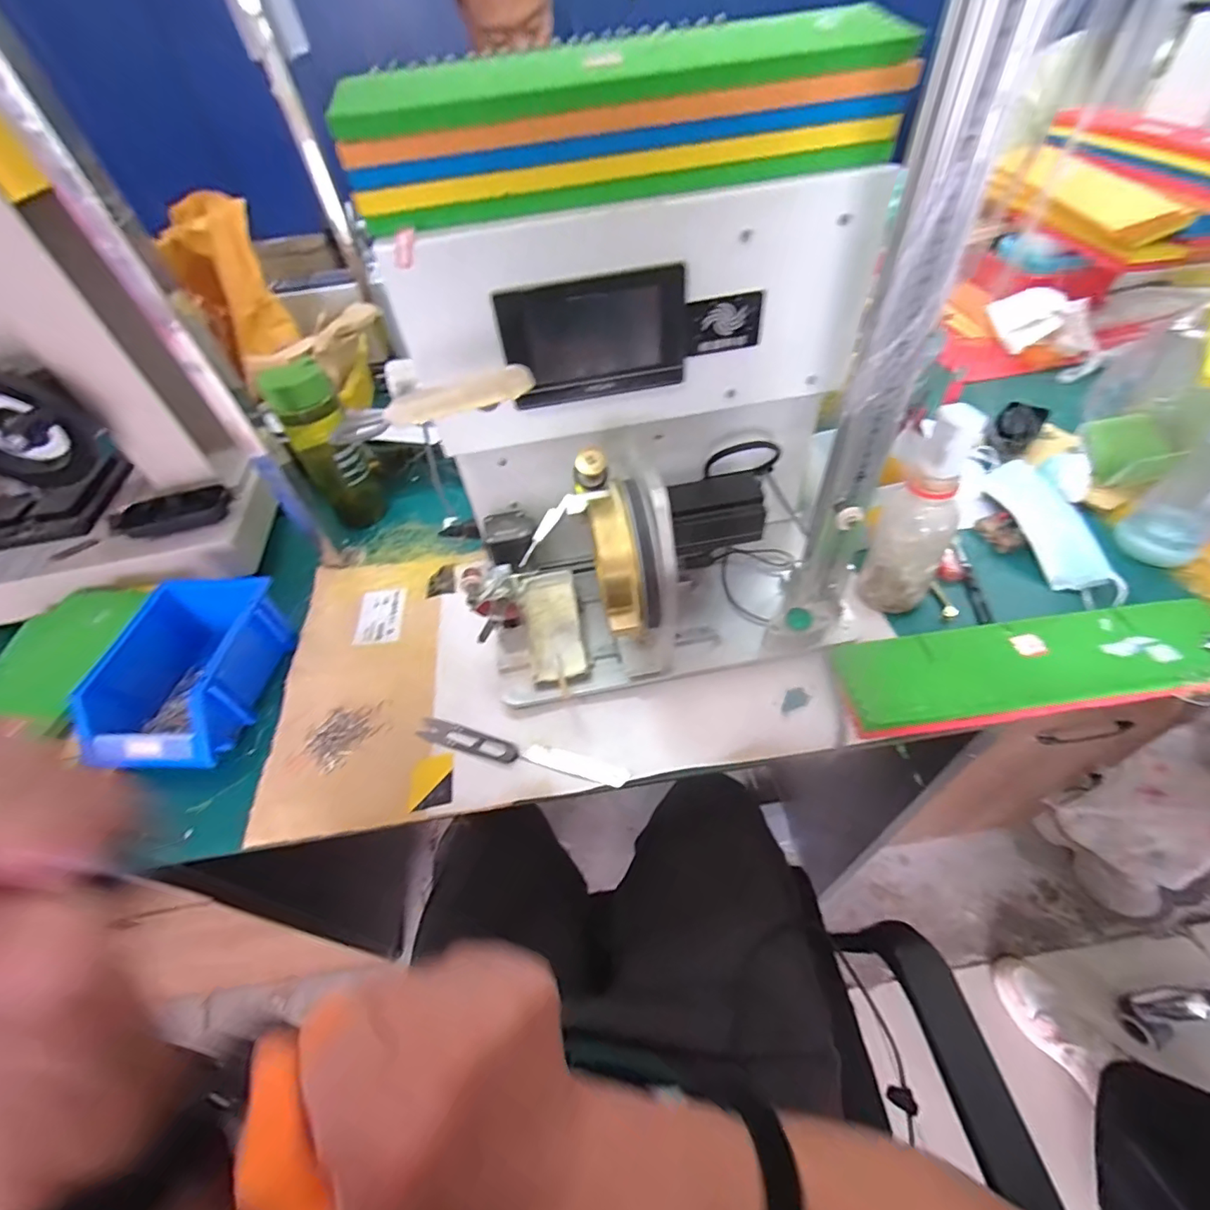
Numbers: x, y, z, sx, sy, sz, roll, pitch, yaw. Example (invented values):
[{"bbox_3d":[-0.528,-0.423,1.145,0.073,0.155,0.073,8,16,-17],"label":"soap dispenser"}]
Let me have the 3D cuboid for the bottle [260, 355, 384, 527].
[{"bbox_3d":[-0.337,-0.191,0.648,0.070,0.190,0.062,-30,53,-18],"label":"bottle"}]

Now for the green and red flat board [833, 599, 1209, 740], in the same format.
[{"bbox_3d":[0.370,0.051,0.458,0.324,0.019,0.089,-6,49,1],"label":"green and red flat board"}]

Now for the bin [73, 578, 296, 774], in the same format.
[{"bbox_3d":[-0.400,0.065,0.509,0.135,0.072,0.184,7,51,12],"label":"bin"}]

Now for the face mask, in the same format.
[{"bbox_3d":[0.468,-0.079,0.557,0.046,0.033,0.202,-3,50,4],"label":"face mask"}]

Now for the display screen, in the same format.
[{"bbox_3d":[-0.005,-0.193,0.387,0.132,0.079,0.010,-10,50,-3],"label":"display screen"}]

